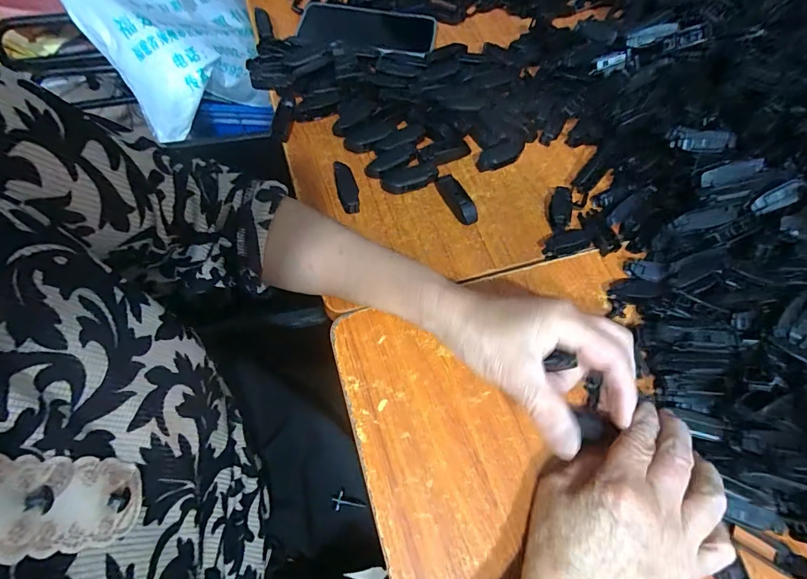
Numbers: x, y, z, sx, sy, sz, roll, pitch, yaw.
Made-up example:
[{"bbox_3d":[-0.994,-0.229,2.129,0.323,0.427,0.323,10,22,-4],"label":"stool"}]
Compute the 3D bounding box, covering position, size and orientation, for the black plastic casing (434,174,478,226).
[{"bbox_3d":[0.051,-0.087,0.397,0.019,0.014,0.058,-25,69,-14],"label":"black plastic casing"}]

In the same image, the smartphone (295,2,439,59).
[{"bbox_3d":[-0.044,-0.311,0.495,0.161,0.016,0.087,4,59,-2],"label":"smartphone"}]

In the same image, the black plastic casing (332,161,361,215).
[{"bbox_3d":[-0.055,-0.097,0.393,0.019,0.015,0.053,-13,67,-9],"label":"black plastic casing"}]

